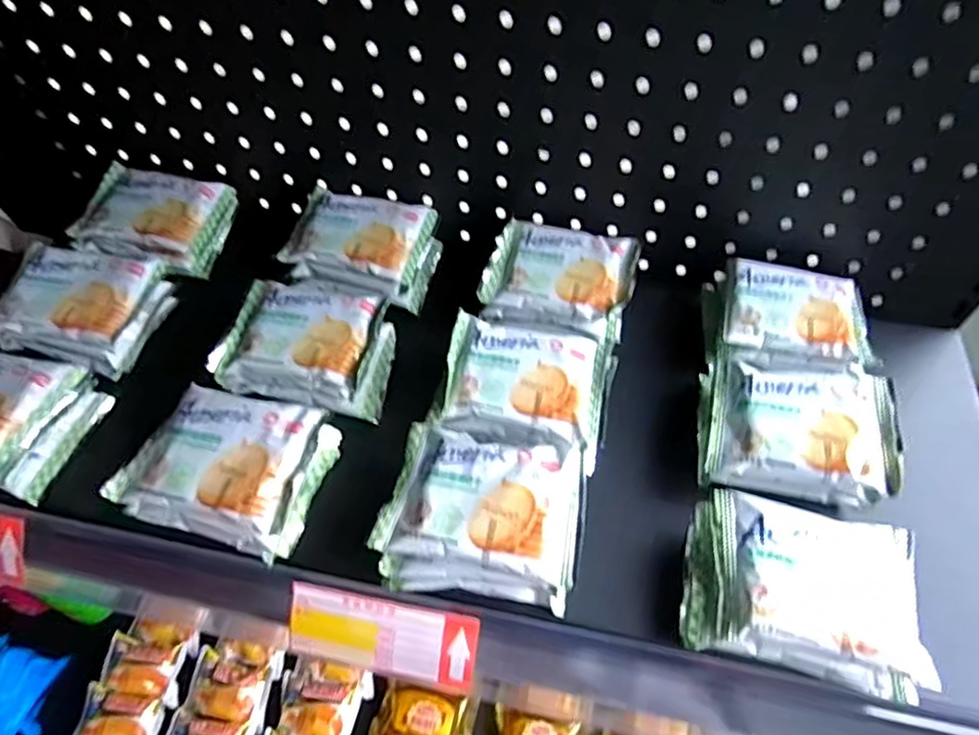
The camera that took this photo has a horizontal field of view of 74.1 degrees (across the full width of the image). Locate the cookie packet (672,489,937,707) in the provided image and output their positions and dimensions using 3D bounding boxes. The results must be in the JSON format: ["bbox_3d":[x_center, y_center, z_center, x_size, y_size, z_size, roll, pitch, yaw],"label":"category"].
[{"bbox_3d":[0.142,0.099,0.294,0.096,0.037,0.069,12,53,8],"label":"cookie packet"}]

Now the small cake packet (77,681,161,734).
[{"bbox_3d":[-0.442,0.427,0.774,0.092,0.026,0.074,5,52,3],"label":"small cake packet"}]

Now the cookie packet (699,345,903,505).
[{"bbox_3d":[0.161,0.027,0.349,0.091,0.036,0.084,11,53,8],"label":"cookie packet"}]

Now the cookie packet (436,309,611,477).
[{"bbox_3d":[0.019,0.012,0.352,0.085,0.023,0.077,10,53,7],"label":"cookie packet"}]

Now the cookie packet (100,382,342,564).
[{"bbox_3d":[-0.129,0.050,0.327,0.087,0.036,0.068,13,53,9],"label":"cookie packet"}]

